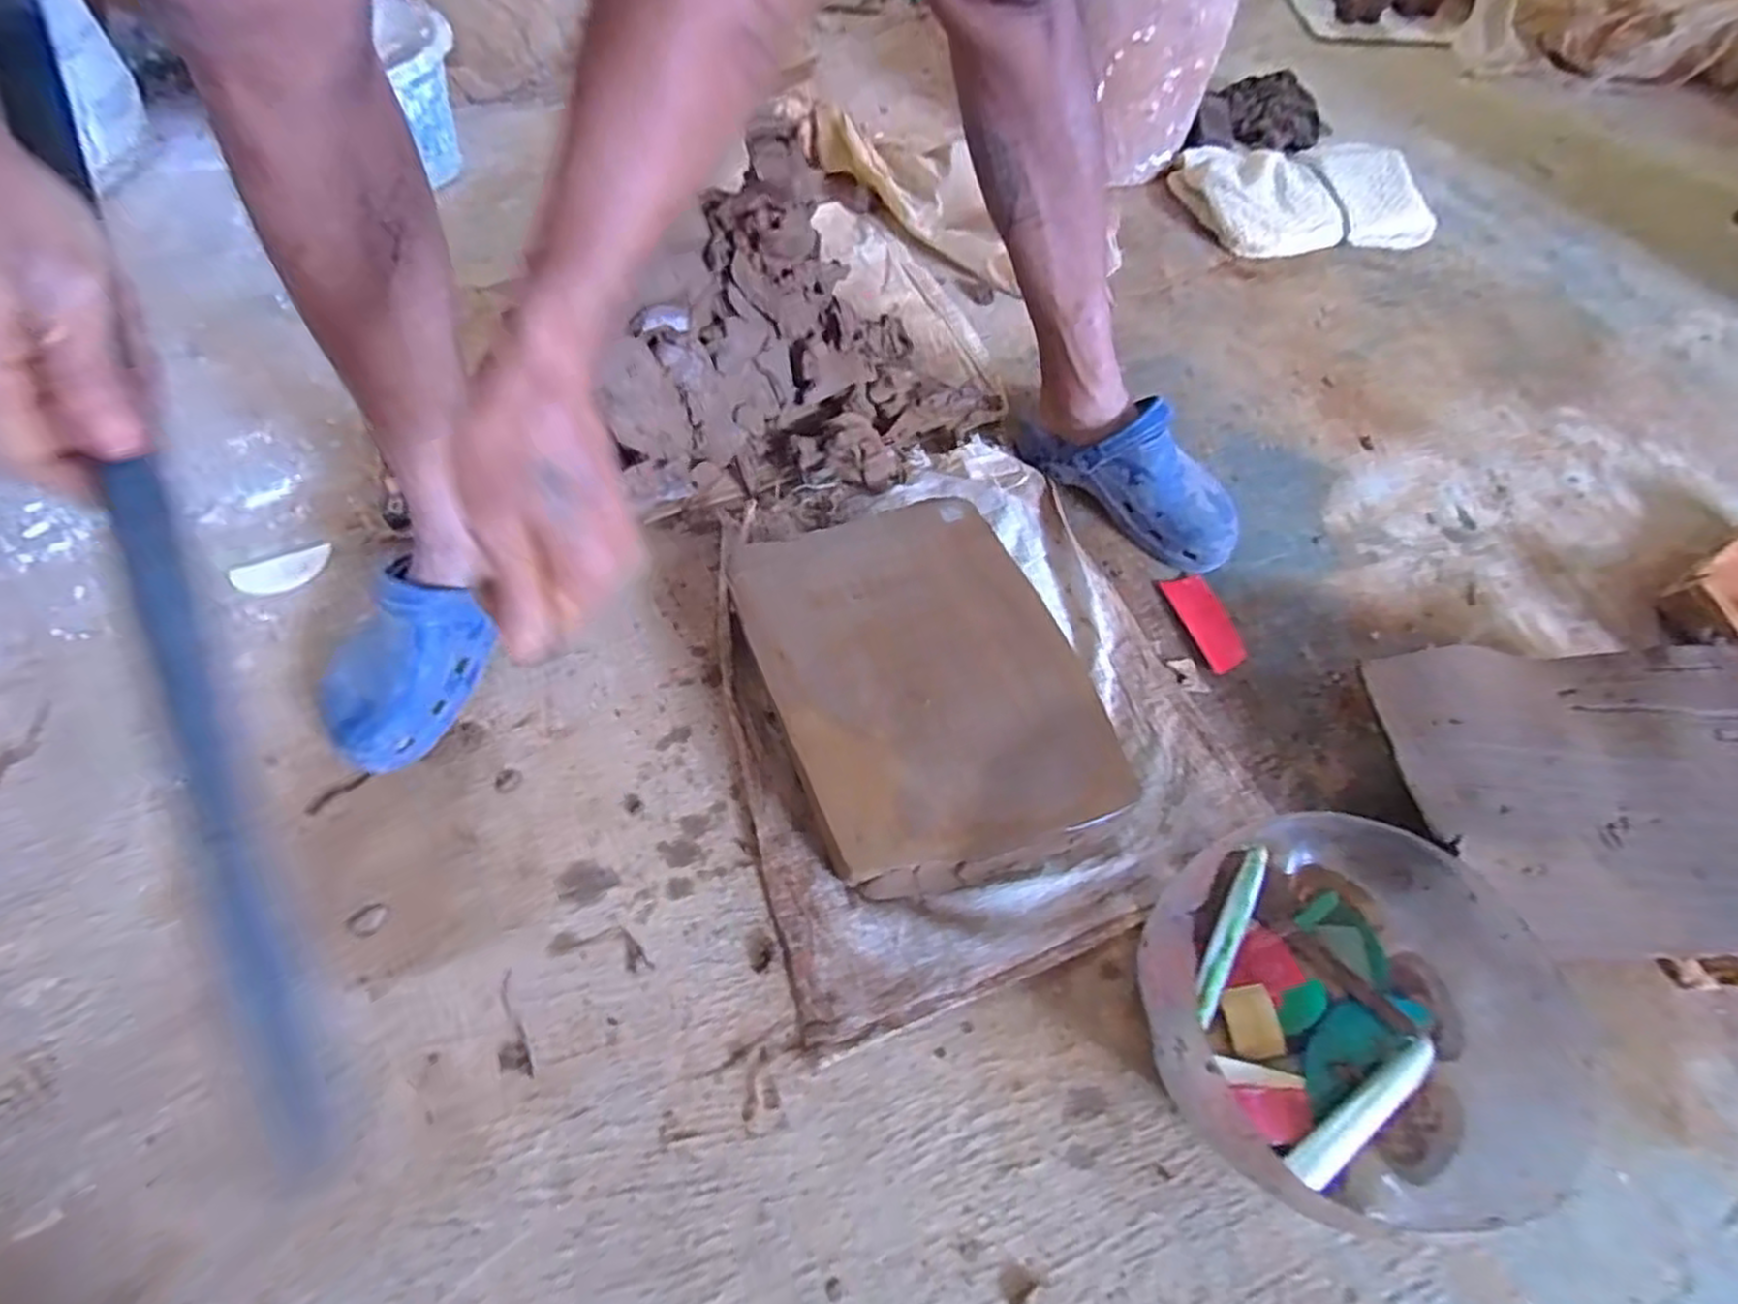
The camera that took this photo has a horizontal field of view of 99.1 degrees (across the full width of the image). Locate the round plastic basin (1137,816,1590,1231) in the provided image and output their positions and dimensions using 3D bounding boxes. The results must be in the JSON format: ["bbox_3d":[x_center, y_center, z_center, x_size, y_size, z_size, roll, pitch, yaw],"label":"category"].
[{"bbox_3d":[0.315,0.250,0.512,0.248,0.117,0.239,1,61,-1],"label":"round plastic basin"}]

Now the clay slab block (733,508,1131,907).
[{"bbox_3d":[0.045,0.025,0.651,0.253,0.065,0.342,-20,64,-13],"label":"clay slab block"}]

